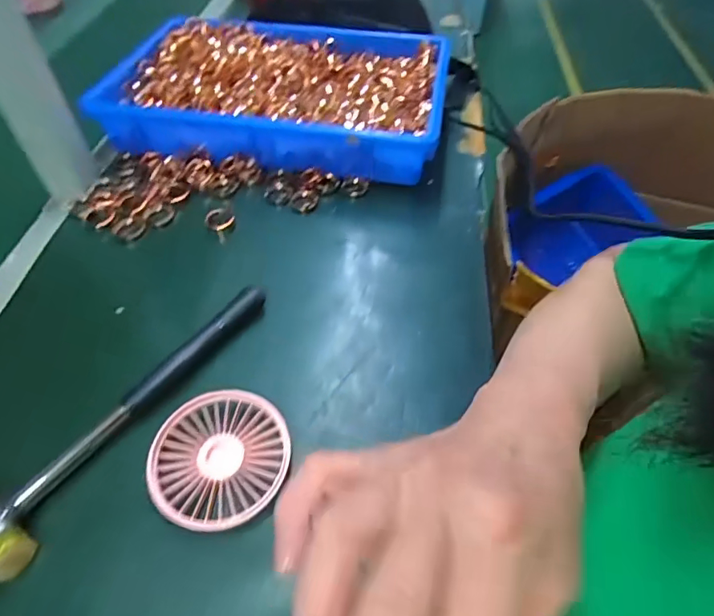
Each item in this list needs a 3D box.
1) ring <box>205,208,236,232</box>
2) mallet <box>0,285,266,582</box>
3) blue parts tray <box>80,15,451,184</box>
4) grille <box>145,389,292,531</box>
[{"bbox_3d":[-0.131,-0.085,0.471,0.027,0.008,0.027,0,51,0],"label":"ring"},{"bbox_3d":[-0.162,0.061,0.349,0.064,0.023,0.238,25,55,18],"label":"mallet"},{"bbox_3d":[-0.083,-0.250,0.573,0.345,0.065,0.231,9,52,6],"label":"blue parts tray"},{"bbox_3d":[-0.090,0.099,0.325,0.085,0.019,0.089,0,51,0],"label":"grille"}]

